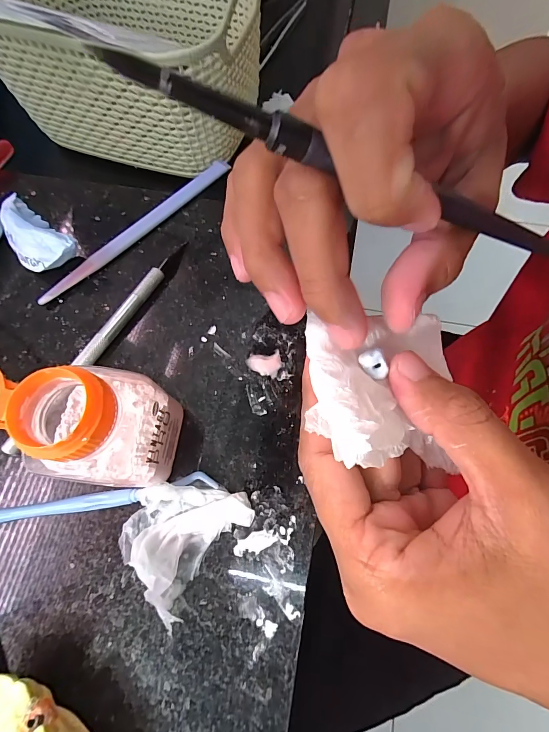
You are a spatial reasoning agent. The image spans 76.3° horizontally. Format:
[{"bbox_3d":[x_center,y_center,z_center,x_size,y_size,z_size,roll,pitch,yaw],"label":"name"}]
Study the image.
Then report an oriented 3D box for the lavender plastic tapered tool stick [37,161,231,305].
[{"bbox_3d":[-0.079,-0.081,0.209,0.010,0.006,0.136,42,76,15],"label":"lavender plastic tapered tool stick"}]

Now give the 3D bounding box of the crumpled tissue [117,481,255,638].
[{"bbox_3d":[-0.042,0.072,0.147,0.044,0.015,0.054,30,73,11],"label":"crumpled tissue"}]

